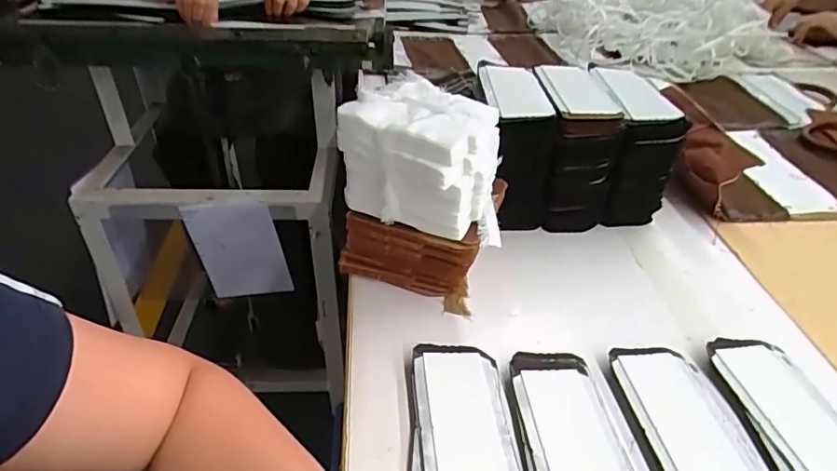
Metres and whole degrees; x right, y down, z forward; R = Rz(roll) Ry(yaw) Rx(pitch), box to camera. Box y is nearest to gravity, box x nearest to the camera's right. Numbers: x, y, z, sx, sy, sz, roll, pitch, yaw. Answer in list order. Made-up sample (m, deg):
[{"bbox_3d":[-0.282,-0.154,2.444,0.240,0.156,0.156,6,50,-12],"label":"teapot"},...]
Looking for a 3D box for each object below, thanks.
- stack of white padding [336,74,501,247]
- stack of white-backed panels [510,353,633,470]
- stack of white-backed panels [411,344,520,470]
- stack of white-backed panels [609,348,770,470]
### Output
[{"bbox_3d":[0.010,-0.070,0.502,0.149,0.110,0.112,15,39,17],"label":"stack of white padding"},{"bbox_3d":[0.124,0.163,0.422,0.081,0.012,0.180,0,37,-1],"label":"stack of white-backed panels"},{"bbox_3d":[0.035,0.159,0.419,0.082,0.015,0.171,1,37,0],"label":"stack of white-backed panels"},{"bbox_3d":[0.224,0.161,0.430,0.085,0.010,0.170,-2,37,-4],"label":"stack of white-backed panels"}]

